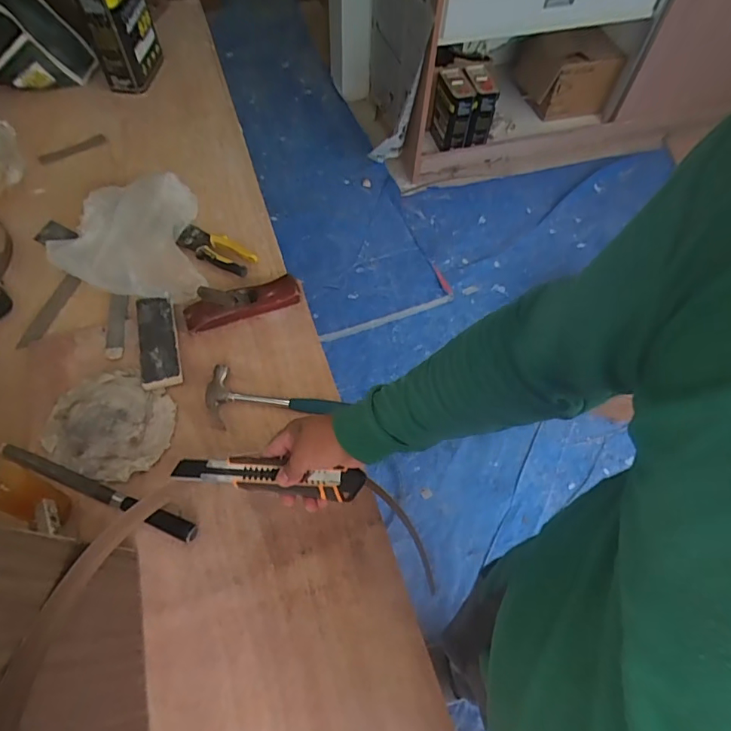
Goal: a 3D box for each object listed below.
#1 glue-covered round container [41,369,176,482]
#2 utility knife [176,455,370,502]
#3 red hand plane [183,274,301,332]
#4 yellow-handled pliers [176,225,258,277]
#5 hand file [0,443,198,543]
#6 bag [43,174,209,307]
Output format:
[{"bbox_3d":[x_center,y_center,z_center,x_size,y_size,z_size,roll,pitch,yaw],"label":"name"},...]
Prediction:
[{"bbox_3d":[-0.385,0.086,0.750,0.191,0.015,0.157,19,60,9],"label":"glue-covered round container"},{"bbox_3d":[-0.117,0.130,0.590,0.229,0.020,0.034,4,56,9],"label":"utility knife"},{"bbox_3d":[-0.213,-0.116,0.856,0.199,0.064,0.064,-18,61,-12],"label":"red hand plane"},{"bbox_3d":[-0.277,-0.218,0.926,0.154,0.033,0.053,28,62,14],"label":"yellow-handled pliers"},{"bbox_3d":[-0.380,0.170,0.696,0.330,0.016,0.024,20,61,10],"label":"hand file"},{"bbox_3d":[-0.438,-0.222,0.901,0.261,0.074,0.284,-11,60,-9],"label":"bag"}]

